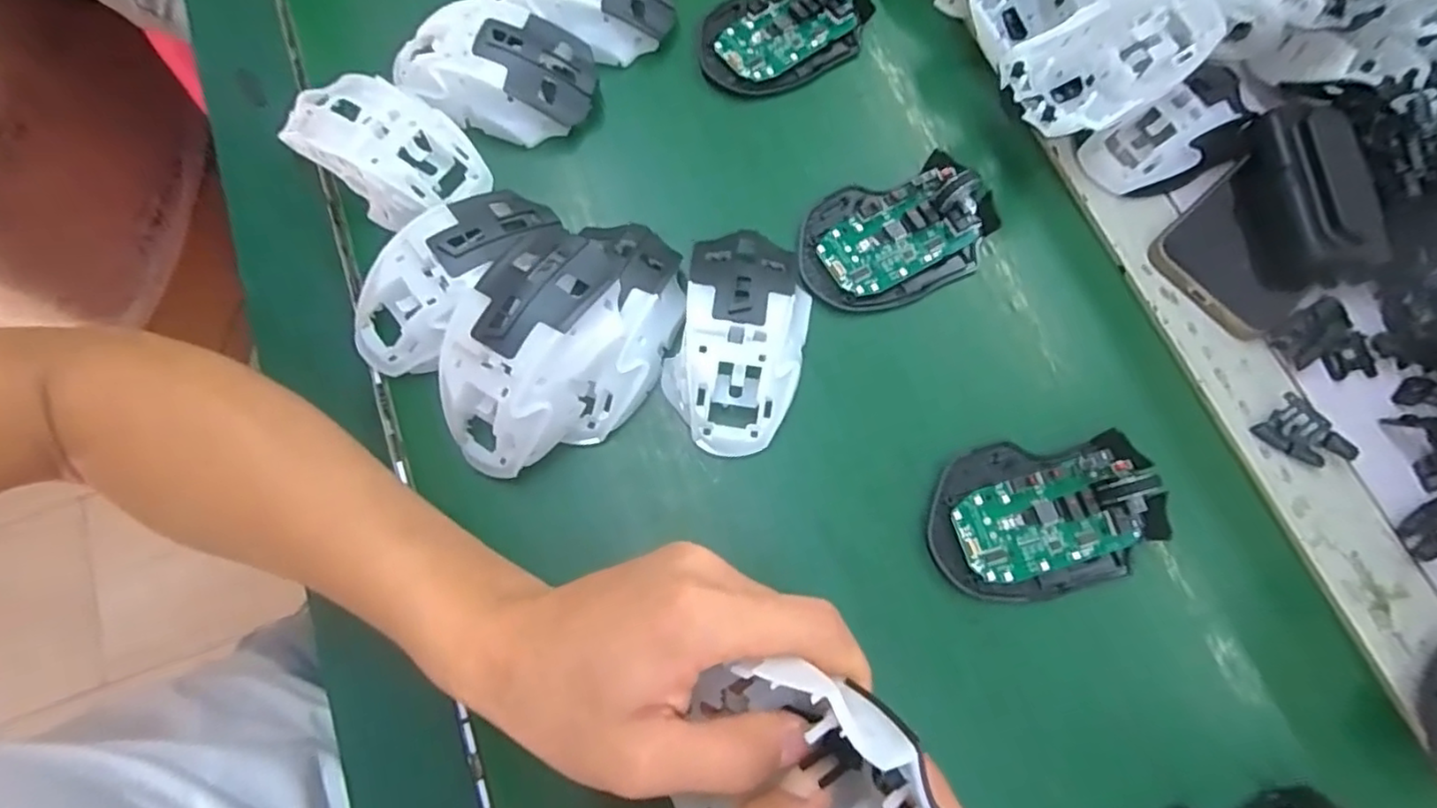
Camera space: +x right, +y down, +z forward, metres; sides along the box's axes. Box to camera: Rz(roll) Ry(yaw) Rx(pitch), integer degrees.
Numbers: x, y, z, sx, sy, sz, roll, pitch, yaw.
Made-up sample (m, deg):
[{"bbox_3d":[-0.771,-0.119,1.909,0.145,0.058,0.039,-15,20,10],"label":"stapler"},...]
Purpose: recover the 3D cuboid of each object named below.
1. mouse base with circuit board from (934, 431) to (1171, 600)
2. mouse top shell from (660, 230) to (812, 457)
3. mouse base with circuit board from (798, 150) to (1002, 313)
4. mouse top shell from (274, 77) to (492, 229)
[{"bbox_3d":[0.158,0.051,0.303,0.111,0.029,0.073,-14,74,-6],"label":"mouse base with circuit board"},{"bbox_3d":[0.010,-0.035,0.321,0.064,0.037,0.114,14,73,3],"label":"mouse top shell"},{"bbox_3d":[0.098,-0.096,0.347,0.112,0.026,0.072,-24,75,-8],"label":"mouse base with circuit board"},{"bbox_3d":[-0.179,-0.136,0.344,0.106,0.032,0.062,30,74,8],"label":"mouse top shell"}]

